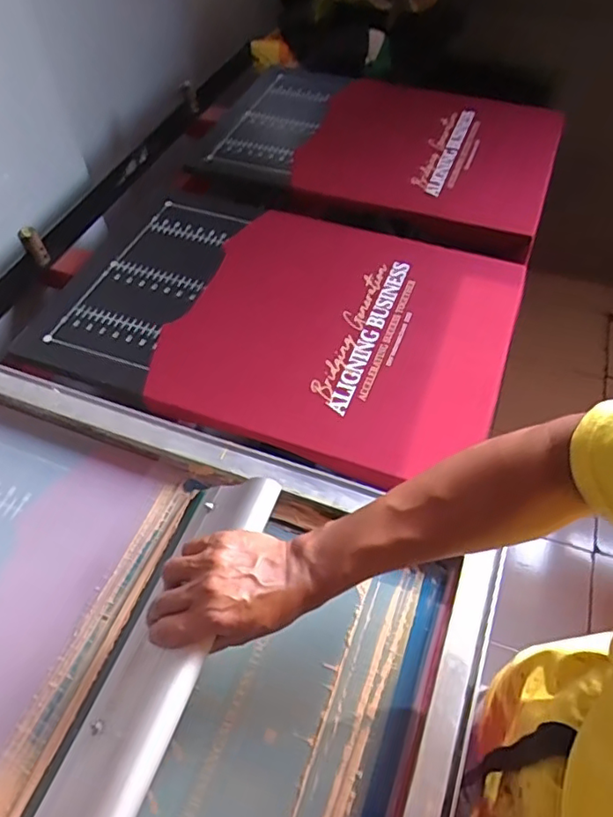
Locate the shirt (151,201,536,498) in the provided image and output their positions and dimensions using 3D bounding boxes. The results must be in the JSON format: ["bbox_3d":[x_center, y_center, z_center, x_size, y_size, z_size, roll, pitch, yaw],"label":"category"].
[{"bbox_3d":[0.042,-0.101,0.759,0.424,0.044,0.379,16,62,11],"label":"shirt"}]

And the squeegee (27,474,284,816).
[{"bbox_3d":[-0.127,0.210,0.459,0.118,0.030,0.351,-3,48,31],"label":"squeegee"}]

